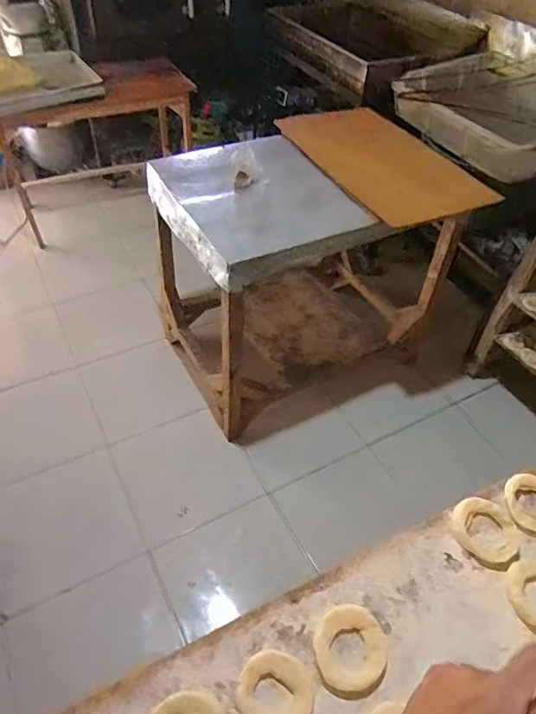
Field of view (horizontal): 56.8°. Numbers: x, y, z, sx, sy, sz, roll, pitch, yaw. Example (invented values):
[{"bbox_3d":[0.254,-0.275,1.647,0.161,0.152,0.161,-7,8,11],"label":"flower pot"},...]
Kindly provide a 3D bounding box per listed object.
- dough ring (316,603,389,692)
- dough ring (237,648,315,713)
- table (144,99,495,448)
[{"bbox_3d":[0.077,0.268,0.458,0.065,0.013,0.070,2,47,-2],"label":"dough ring"},{"bbox_3d":[0.007,0.298,0.434,0.067,0.013,0.065,28,52,21],"label":"dough ring"},{"bbox_3d":[0.122,-0.347,1.742,0.920,0.712,0.669,-21,52,-21],"label":"table"}]

